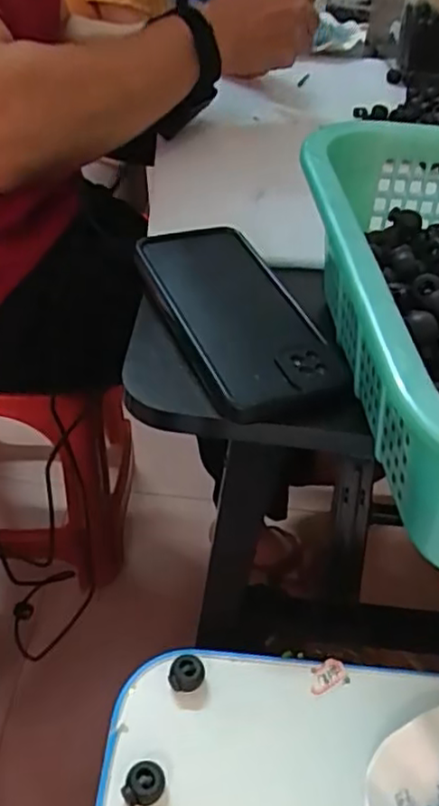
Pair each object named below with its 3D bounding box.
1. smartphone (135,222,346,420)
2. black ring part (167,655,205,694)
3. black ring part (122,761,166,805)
[{"bbox_3d":[0.007,-0.055,0.398,0.079,0.015,0.160,-11,46,-19],"label":"smartphone"},{"bbox_3d":[-0.017,0.141,0.340,0.017,0.010,0.015,15,43,8],"label":"black ring part"},{"bbox_3d":[-0.035,0.176,0.302,0.019,0.009,0.016,2,43,-6],"label":"black ring part"}]

